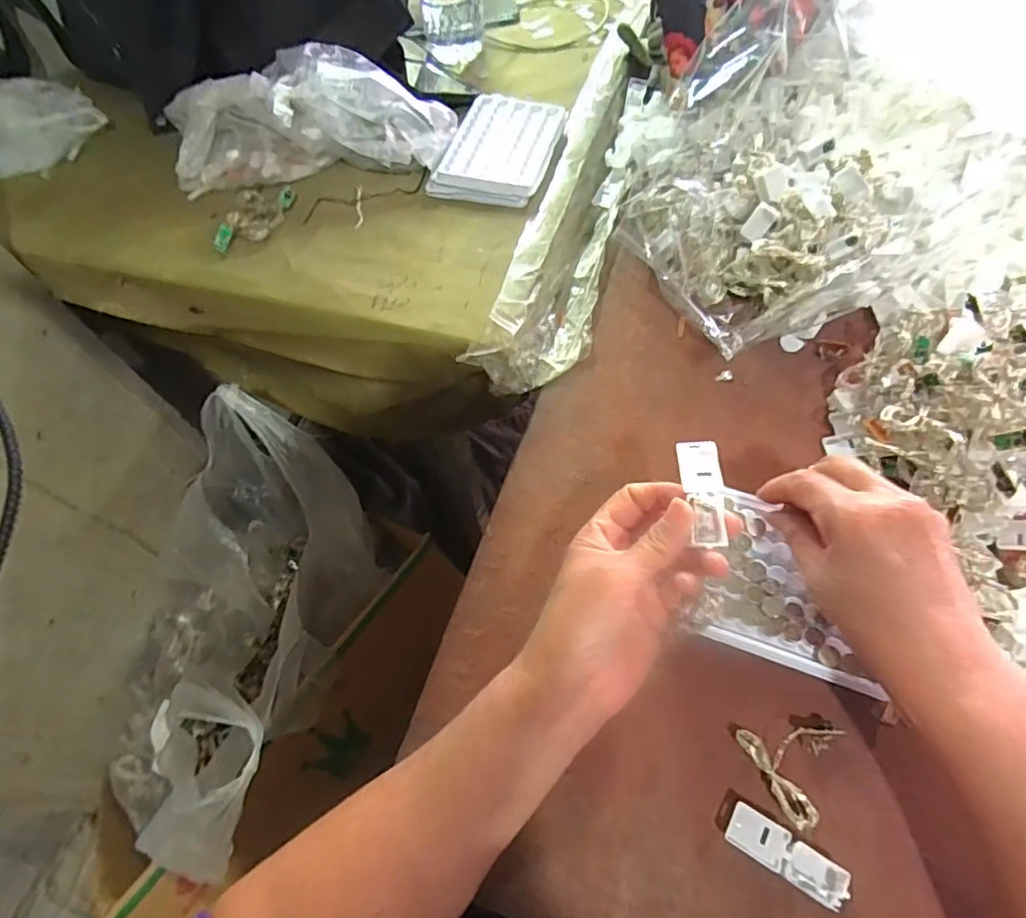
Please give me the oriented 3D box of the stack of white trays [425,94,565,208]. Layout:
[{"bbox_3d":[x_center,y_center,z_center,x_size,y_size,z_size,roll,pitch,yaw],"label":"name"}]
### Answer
[{"bbox_3d":[-0.010,-0.288,0.534,0.097,0.017,0.137,15,63,12],"label":"stack of white trays"}]

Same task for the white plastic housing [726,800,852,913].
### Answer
[{"bbox_3d":[0.134,0.195,0.282,0.057,0.010,0.020,28,66,17],"label":"white plastic housing"}]

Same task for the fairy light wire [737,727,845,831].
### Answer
[{"bbox_3d":[0.149,0.165,0.298,0.052,0.012,0.045,-3,61,2],"label":"fairy light wire"}]

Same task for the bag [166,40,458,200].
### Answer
[{"bbox_3d":[-0.190,-0.315,0.526,0.268,0.078,0.097,1,61,4],"label":"bag"}]

